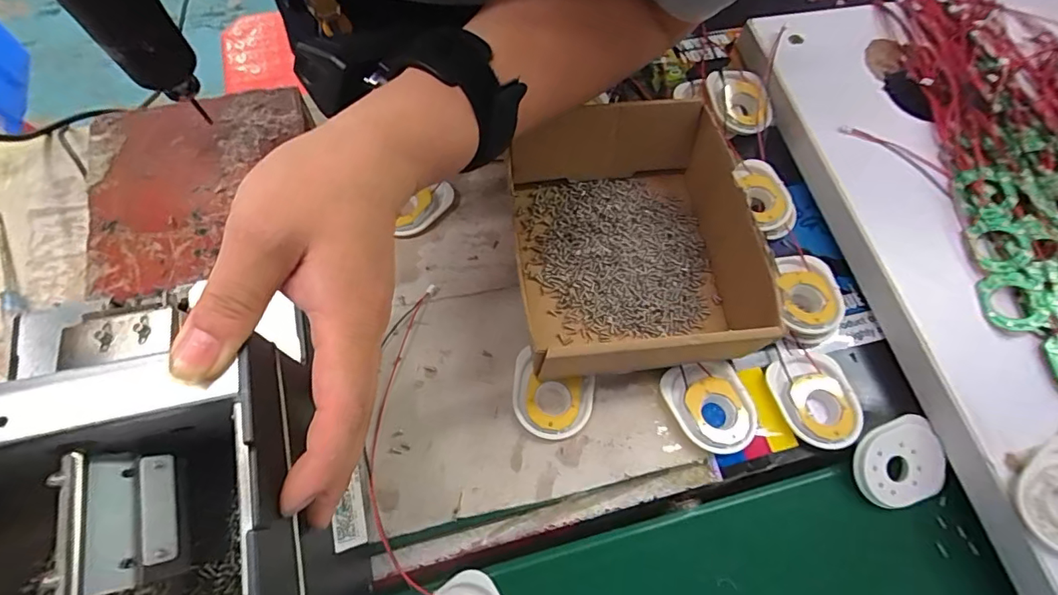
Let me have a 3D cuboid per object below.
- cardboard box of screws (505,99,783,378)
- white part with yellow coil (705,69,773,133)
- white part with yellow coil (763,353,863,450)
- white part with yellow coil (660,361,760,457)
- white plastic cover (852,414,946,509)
[{"bbox_3d":[0.062,-0.041,0.330,0.138,0.060,0.170,-5,69,-4],"label":"cardboard box of screws"},{"bbox_3d":[0.163,-0.153,0.395,0.042,0.014,0.058,-7,67,-6],"label":"white part with yellow coil"},{"bbox_3d":[0.176,0.061,0.313,0.045,0.012,0.060,-16,68,-10],"label":"white part with yellow coil"},{"bbox_3d":[0.110,0.064,0.305,0.046,0.010,0.055,-15,68,-9],"label":"white part with yellow coil"},{"bbox_3d":[0.222,0.099,0.304,0.056,0.009,0.045,-22,86,-12],"label":"white plastic cover"}]

